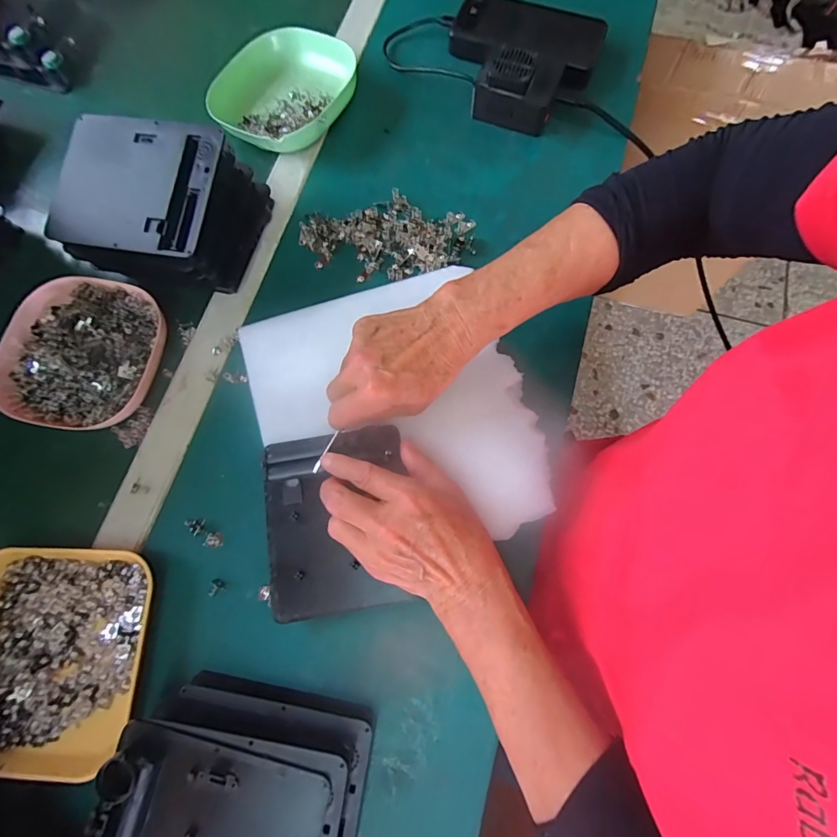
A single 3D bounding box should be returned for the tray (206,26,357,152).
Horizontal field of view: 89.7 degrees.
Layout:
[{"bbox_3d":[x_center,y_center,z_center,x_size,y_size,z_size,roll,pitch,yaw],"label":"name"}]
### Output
[{"bbox_3d":[-0.138,-0.339,0.437,0.140,0.032,0.136,27,77,9],"label":"tray"}]

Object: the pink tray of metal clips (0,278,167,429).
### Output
[{"bbox_3d":[-0.297,-0.060,0.369,0.130,0.027,0.133,9,74,4],"label":"pink tray of metal clips"}]

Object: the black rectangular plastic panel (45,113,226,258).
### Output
[{"bbox_3d":[-0.231,-0.188,0.340,0.132,0.009,0.109,12,85,8],"label":"black rectangular plastic panel"}]

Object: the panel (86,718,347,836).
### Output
[{"bbox_3d":[-0.119,0.252,0.243,0.135,0.022,0.114,9,74,4],"label":"panel"}]

